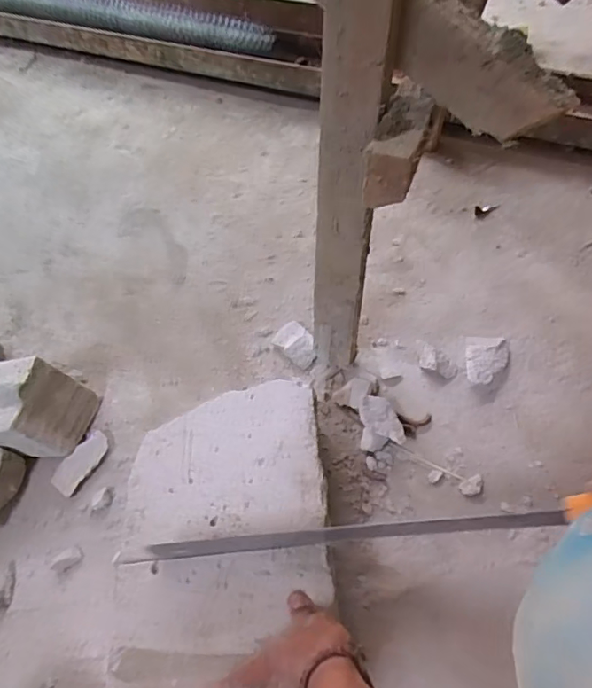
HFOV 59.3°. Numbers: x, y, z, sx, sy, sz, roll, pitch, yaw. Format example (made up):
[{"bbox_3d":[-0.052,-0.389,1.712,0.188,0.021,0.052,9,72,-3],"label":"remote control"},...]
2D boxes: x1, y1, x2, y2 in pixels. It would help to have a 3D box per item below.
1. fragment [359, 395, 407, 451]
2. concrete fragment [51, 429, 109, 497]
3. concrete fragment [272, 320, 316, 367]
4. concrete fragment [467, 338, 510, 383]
[{"bbox_3d":[0.104,0.100,0.643,0.050,0.043,0.060,-6,56,2],"label":"fragment"},{"bbox_3d":[-0.272,0.149,0.661,0.034,0.009,0.082,37,69,0],"label":"concrete fragment"},{"bbox_3d":[0.001,-0.001,0.736,0.070,0.021,0.043,38,67,26],"label":"concrete fragment"},{"bbox_3d":[0.257,0.021,0.697,0.058,0.015,0.076,5,57,8],"label":"concrete fragment"}]

